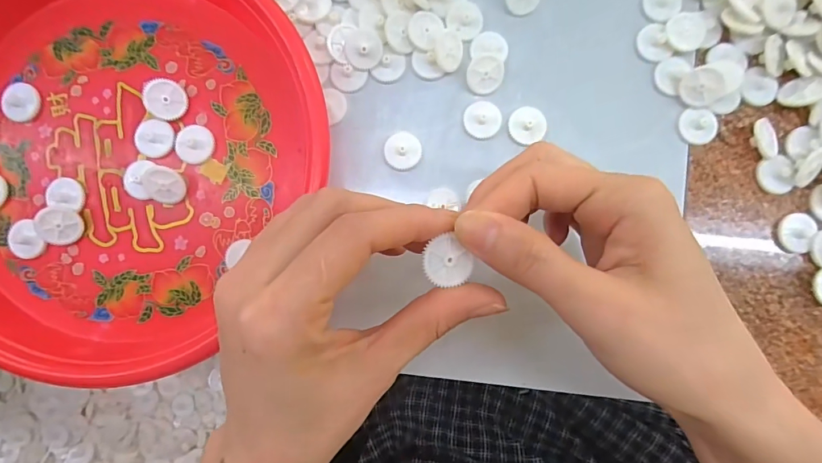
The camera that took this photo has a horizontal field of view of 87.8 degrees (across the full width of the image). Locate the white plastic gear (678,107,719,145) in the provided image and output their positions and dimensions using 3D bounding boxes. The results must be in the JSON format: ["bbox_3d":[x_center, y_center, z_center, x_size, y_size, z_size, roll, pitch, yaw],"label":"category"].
[{"bbox_3d":[0.164,-0.060,0.243,0.021,0.005,0.020,-7,88,1],"label":"white plastic gear"}]

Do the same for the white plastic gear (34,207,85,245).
[{"bbox_3d":[-0.198,-0.003,0.241,0.022,0.007,0.021,8,101,-26],"label":"white plastic gear"}]

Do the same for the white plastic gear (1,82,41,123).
[{"bbox_3d":[-0.225,-0.074,0.245,0.019,0.004,0.022,21,89,2],"label":"white plastic gear"}]

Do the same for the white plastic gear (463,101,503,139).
[{"bbox_3d":[0.041,-0.064,0.246,0.021,0.005,0.021,0,86,0],"label":"white plastic gear"}]

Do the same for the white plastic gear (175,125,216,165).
[{"bbox_3d":[-0.123,-0.050,0.243,0.021,0.005,0.021,0,88,1],"label":"white plastic gear"}]

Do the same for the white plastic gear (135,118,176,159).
[{"bbox_3d":[-0.146,-0.053,0.242,0.021,0.006,0.021,0,88,1],"label":"white plastic gear"}]

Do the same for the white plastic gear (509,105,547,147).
[{"bbox_3d":[0.067,-0.061,0.244,0.021,0.005,0.021,0,88,1],"label":"white plastic gear"}]

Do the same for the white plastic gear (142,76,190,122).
[{"bbox_3d":[-0.138,-0.074,0.240,0.022,0.004,0.023,-6,100,-33],"label":"white plastic gear"}]

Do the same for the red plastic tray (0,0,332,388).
[{"bbox_3d":[-0.167,-0.047,0.233,0.214,0.027,0.228,33,89,2],"label":"red plastic tray"}]

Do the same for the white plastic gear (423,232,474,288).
[{"bbox_3d":[0.014,0.012,0.169,0.019,0.006,0.019,0,86,0],"label":"white plastic gear"}]

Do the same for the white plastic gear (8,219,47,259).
[{"bbox_3d":[-0.220,0.005,0.244,0.020,0.005,0.022,0,88,1],"label":"white plastic gear"}]

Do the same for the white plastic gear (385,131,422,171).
[{"bbox_3d":[-0.005,-0.047,0.246,0.021,0.005,0.023,-4,88,1],"label":"white plastic gear"}]

